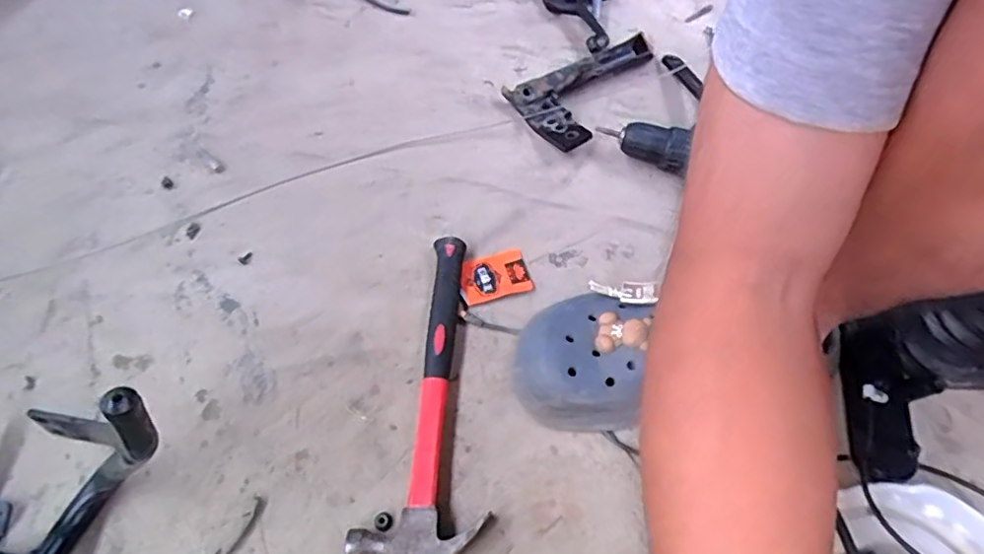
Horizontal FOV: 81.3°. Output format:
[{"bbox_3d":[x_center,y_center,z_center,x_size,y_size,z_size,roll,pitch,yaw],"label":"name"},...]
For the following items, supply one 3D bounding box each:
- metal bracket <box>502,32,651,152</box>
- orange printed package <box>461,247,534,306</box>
[{"bbox_3d":[0.122,-0.209,0.649,0.183,0.031,0.112,-27,64,-16],"label":"metal bracket"},{"bbox_3d":[0.002,-0.002,0.536,0.064,0.009,0.051,-16,61,-10],"label":"orange printed package"}]

